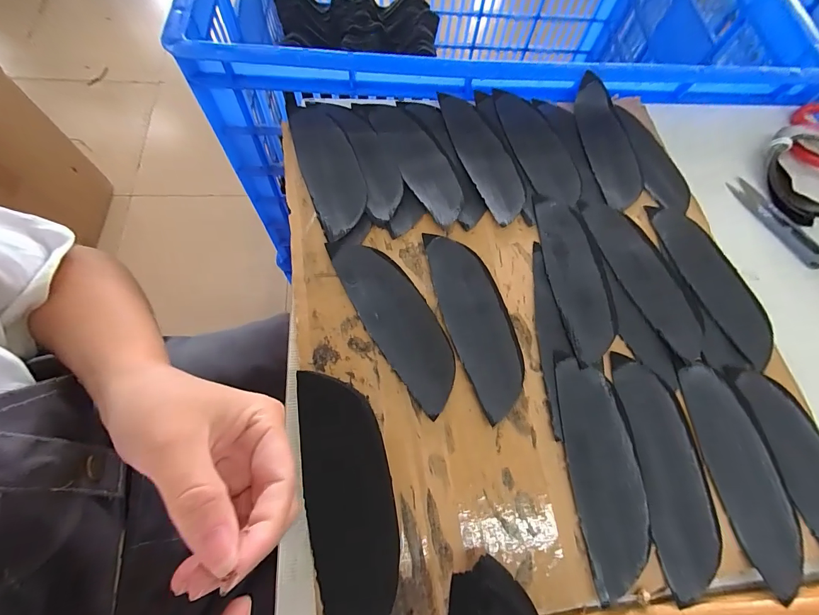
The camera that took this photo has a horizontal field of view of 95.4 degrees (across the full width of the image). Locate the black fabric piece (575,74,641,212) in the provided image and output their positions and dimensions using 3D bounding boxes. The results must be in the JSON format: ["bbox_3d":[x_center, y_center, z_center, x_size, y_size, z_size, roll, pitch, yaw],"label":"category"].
[{"bbox_3d":[0.182,-0.152,0.339,0.044,0.015,0.131,-8,73,-3],"label":"black fabric piece"}]

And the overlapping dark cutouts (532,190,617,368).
[{"bbox_3d":[0.134,-0.027,0.295,0.049,0.004,0.140,-6,69,-5],"label":"overlapping dark cutouts"}]

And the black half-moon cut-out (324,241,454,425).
[{"bbox_3d":[-0.008,0.006,0.273,0.048,0.008,0.139,-29,72,-14],"label":"black half-moon cut-out"}]

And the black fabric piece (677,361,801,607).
[{"bbox_3d":[0.224,0.105,0.247,0.046,0.007,0.134,-6,69,-5],"label":"black fabric piece"}]

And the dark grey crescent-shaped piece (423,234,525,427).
[{"bbox_3d":[0.051,0.007,0.279,0.048,0.004,0.141,-15,71,-10],"label":"dark grey crescent-shaped piece"}]

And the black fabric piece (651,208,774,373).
[{"bbox_3d":[0.249,-0.023,0.304,0.056,0.008,0.139,-19,70,-10],"label":"black fabric piece"}]

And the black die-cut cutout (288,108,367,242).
[{"bbox_3d":[-0.068,-0.121,0.319,0.047,0.008,0.139,-18,70,-10],"label":"black die-cut cutout"}]

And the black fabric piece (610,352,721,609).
[{"bbox_3d":[0.173,0.103,0.249,0.046,0.004,0.143,-3,68,-4],"label":"black fabric piece"}]

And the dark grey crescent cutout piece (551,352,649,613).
[{"bbox_3d":[0.128,0.101,0.244,0.048,0.006,0.141,-3,68,-4],"label":"dark grey crescent cutout piece"}]

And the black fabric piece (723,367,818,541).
[{"bbox_3d":[0.273,0.106,0.251,0.053,0.010,0.140,-12,70,-14],"label":"black fabric piece"}]

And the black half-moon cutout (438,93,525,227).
[{"bbox_3d":[0.066,-0.136,0.330,0.045,0.007,0.138,-21,71,-11],"label":"black half-moon cutout"}]

